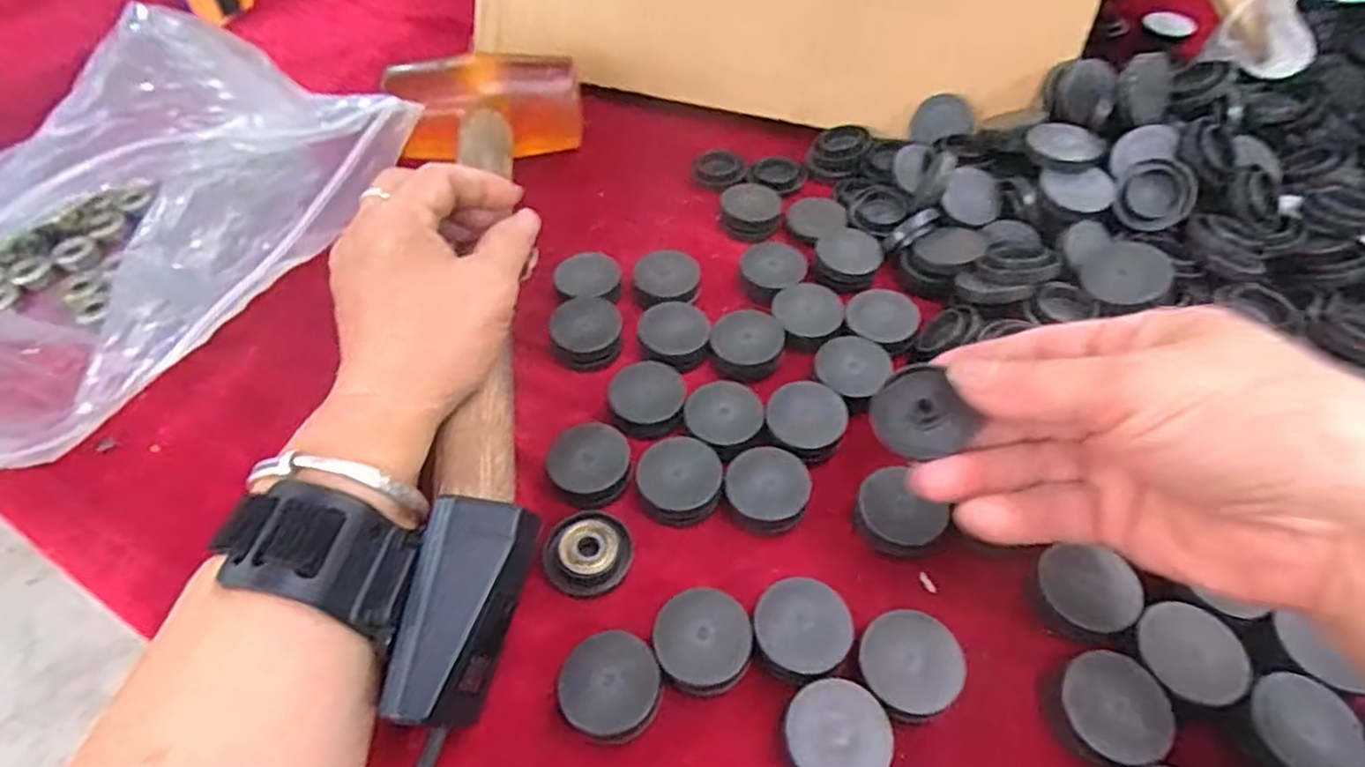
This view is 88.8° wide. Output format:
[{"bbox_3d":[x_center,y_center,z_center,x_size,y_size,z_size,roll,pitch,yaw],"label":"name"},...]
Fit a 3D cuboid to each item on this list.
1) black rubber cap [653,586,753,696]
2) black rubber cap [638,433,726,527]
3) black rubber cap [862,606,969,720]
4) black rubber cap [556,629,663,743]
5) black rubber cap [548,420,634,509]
[{"bbox_3d":[0.007,0.087,0.238,0.032,0.009,0.034,-1,54,1],"label":"black rubber cap"},{"bbox_3d":[-0.001,0.038,0.278,0.032,0.011,0.035,-1,54,1],"label":"black rubber cap"},{"bbox_3d":[0.075,0.094,0.231,0.032,0.012,0.031,-1,54,1],"label":"black rubber cap"},{"bbox_3d":[-0.023,0.099,0.230,0.034,0.008,0.033,-1,54,1],"label":"black rubber cap"},{"bbox_3d":[-0.037,0.031,0.278,0.031,0.008,0.034,-1,54,1],"label":"black rubber cap"}]

